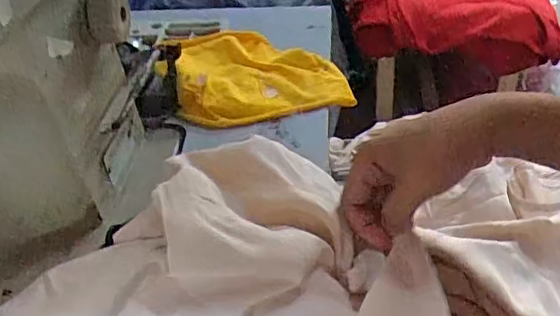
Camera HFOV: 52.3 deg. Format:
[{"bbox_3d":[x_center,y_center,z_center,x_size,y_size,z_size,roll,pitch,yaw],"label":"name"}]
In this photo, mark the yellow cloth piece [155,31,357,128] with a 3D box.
[{"bbox_3d":[-0.031,-0.091,0.567,0.160,0.028,0.155,-16,40,-10],"label":"yellow cloth piece"}]

